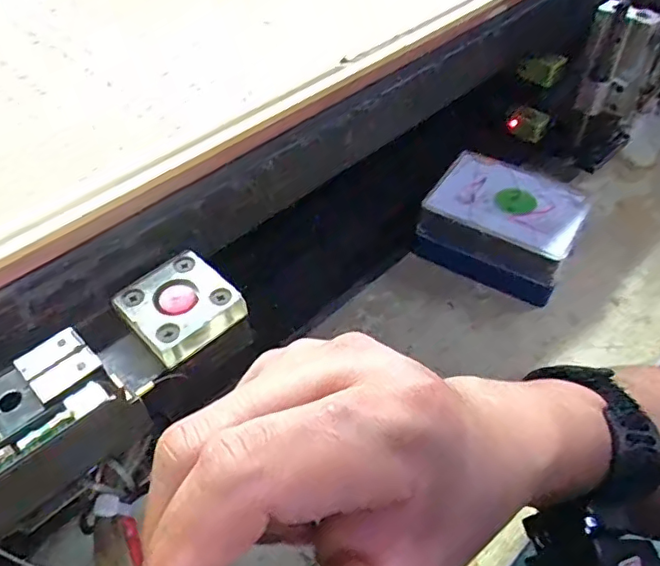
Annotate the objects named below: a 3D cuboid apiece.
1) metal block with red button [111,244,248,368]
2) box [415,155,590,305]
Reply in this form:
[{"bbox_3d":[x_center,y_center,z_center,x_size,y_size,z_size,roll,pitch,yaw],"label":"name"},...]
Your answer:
[{"bbox_3d":[-0.063,0.011,0.239,0.041,0.014,0.042,36,58,29],"label":"metal block with red button"},{"bbox_3d":[0.133,-0.043,0.430,0.108,0.054,0.089,24,53,22],"label":"box"}]

